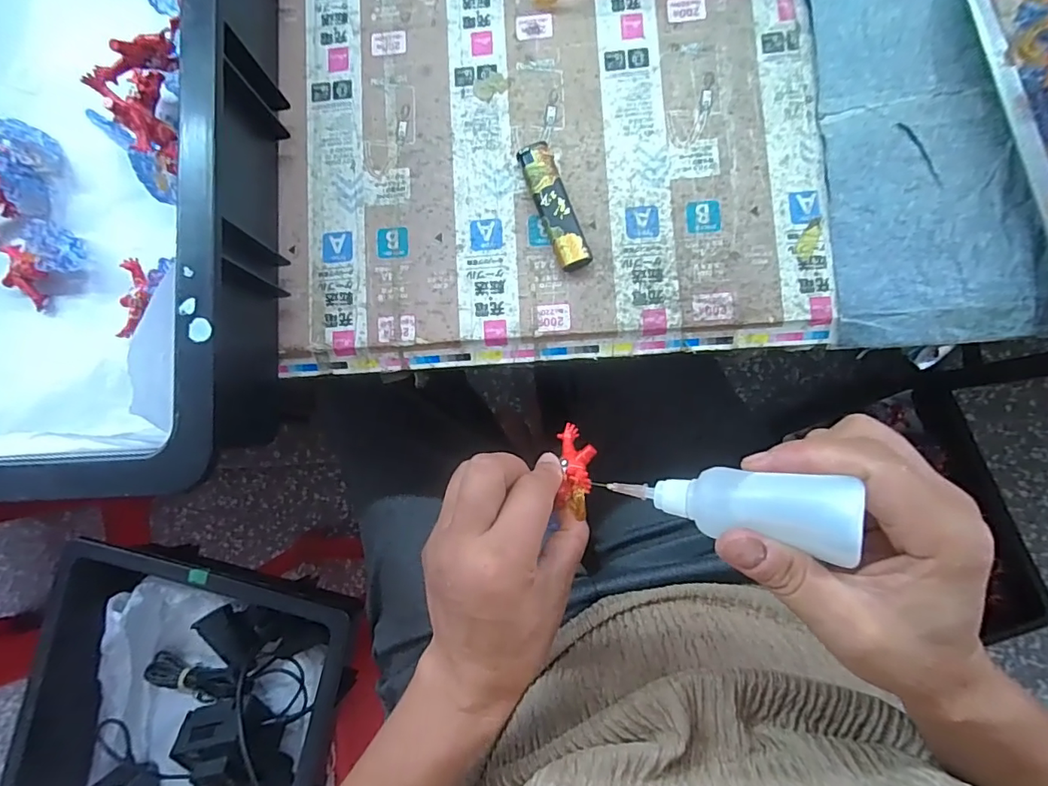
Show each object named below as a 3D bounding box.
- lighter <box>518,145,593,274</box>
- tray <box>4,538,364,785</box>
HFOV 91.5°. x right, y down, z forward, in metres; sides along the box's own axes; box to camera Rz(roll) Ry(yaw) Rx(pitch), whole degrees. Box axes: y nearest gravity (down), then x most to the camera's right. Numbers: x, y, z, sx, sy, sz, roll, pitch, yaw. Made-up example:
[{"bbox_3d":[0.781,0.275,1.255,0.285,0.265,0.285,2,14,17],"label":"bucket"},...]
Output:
[{"bbox_3d":[0.018,-0.114,0.311,0.019,0.012,0.081,-21,84,3],"label":"lighter"},{"bbox_3d":[-0.364,0.407,0.533,0.300,0.102,0.455,13,87,6],"label":"tray"}]

